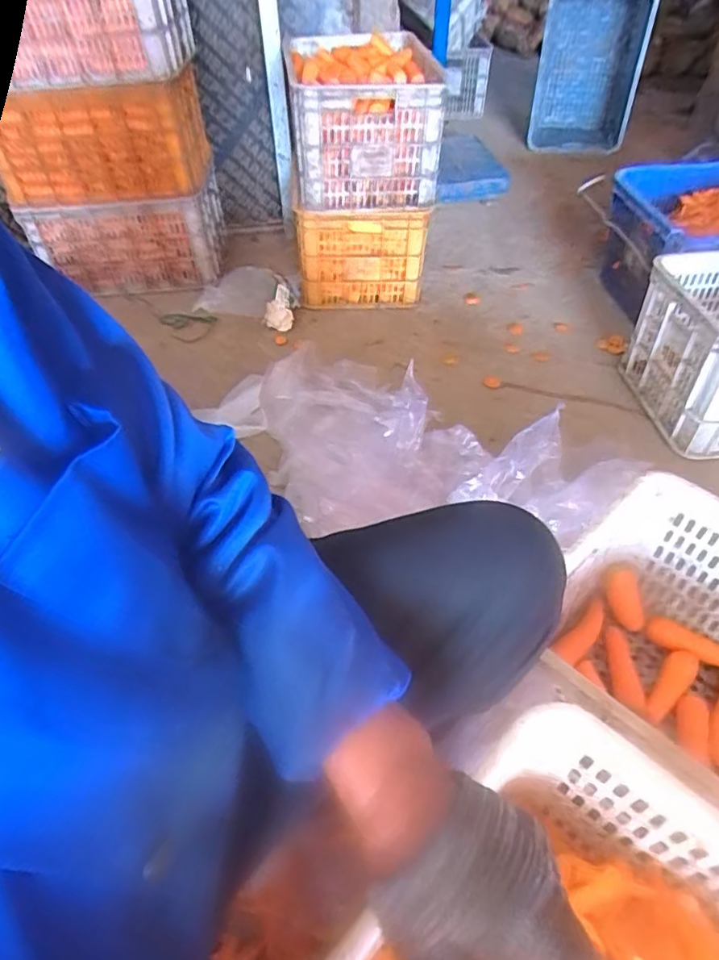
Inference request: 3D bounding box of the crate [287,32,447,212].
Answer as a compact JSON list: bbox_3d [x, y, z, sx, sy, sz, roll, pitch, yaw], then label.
[{"bbox_3d":[0.003,-0.951,1.534,0.354,0.245,0.616,-6,46,-2],"label":"crate"}]

